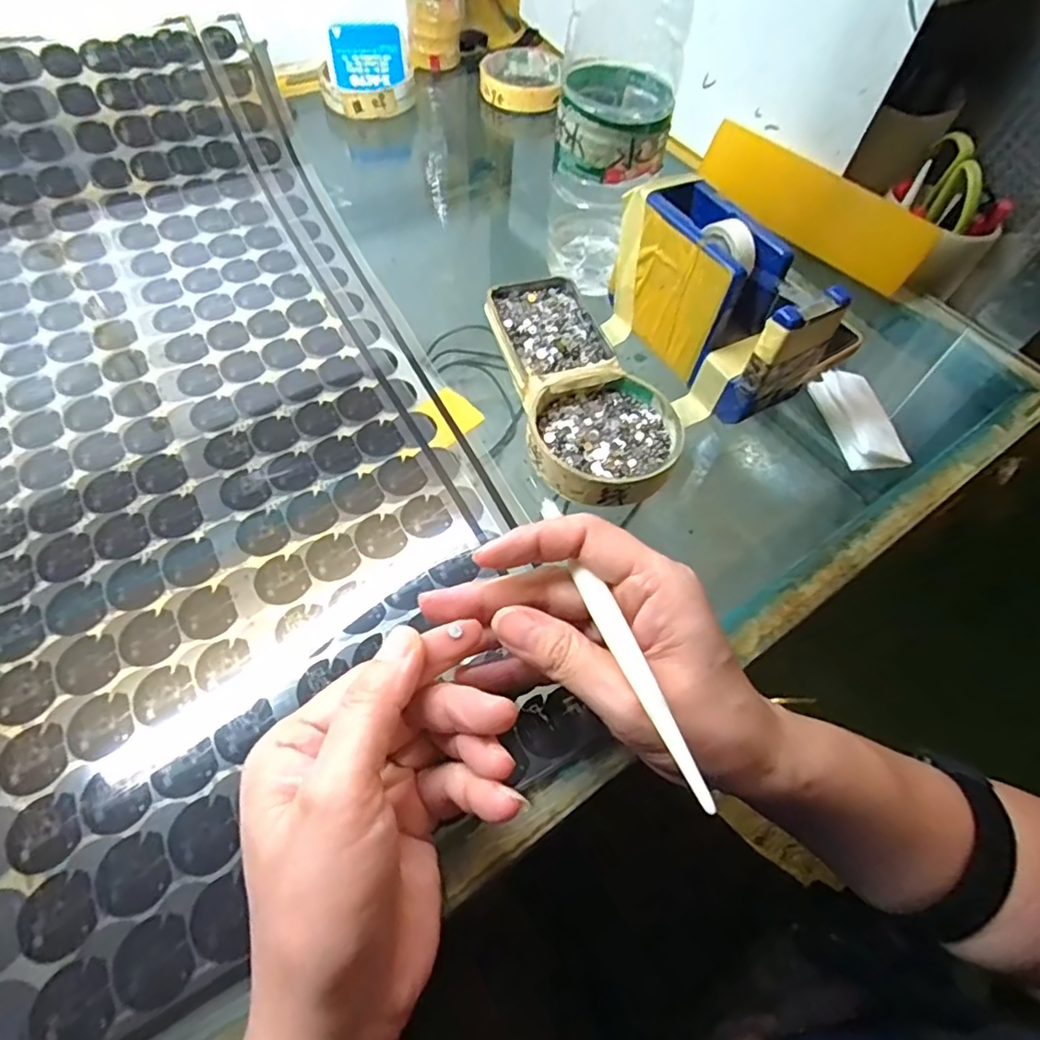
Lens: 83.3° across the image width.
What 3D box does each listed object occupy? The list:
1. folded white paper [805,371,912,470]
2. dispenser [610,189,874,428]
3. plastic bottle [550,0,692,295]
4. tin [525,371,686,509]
[{"bbox_3d":[0.200,-0.061,0.349,0.031,0.017,0.068,-5,59,-7],"label":"folded white paper"},{"bbox_3d":[0.105,-0.140,0.348,0.047,0.076,0.103,-25,63,-18],"label":"dispenser"},{"bbox_3d":[0.054,-0.236,0.324,0.065,0.215,0.067,9,58,1],"label":"plastic bottle"},{"bbox_3d":[0.046,-0.045,0.321,0.084,0.018,0.078,2,58,-3],"label":"tin"}]

